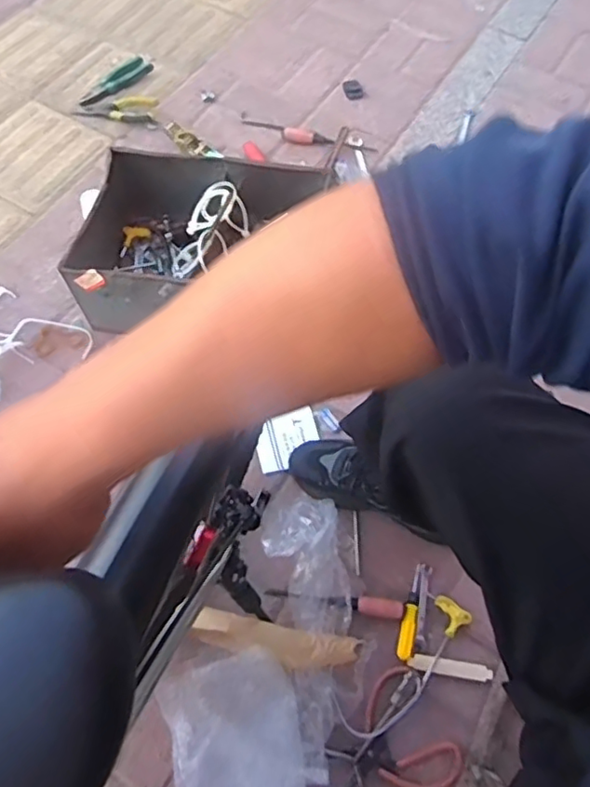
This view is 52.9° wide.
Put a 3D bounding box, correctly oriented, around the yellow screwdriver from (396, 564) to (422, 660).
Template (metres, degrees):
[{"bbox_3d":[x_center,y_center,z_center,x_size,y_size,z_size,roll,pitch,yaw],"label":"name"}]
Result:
[{"bbox_3d":[0.172,0.323,0.882,0.023,0.022,0.135,15,67,4],"label":"yellow screwdriver"}]

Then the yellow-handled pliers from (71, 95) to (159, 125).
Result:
[{"bbox_3d":[-0.396,-0.636,1.316,0.178,0.023,0.094,5,66,0],"label":"yellow-handled pliers"}]

